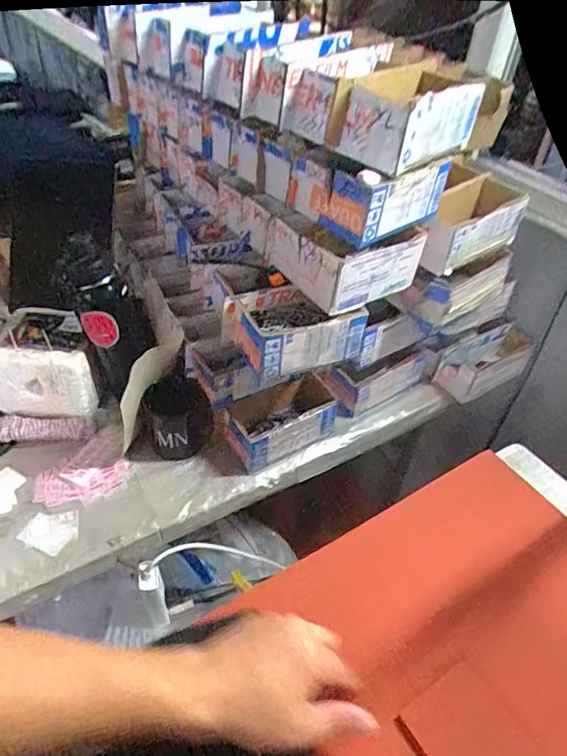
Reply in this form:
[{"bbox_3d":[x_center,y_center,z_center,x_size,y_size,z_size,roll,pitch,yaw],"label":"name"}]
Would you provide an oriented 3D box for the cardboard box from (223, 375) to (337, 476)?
[{"bbox_3d":[0.001,0.061,0.777,0.183,0.077,0.092,-22,50,-25],"label":"cardboard box"}]

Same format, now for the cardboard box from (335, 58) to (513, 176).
[{"bbox_3d":[0.150,-0.303,0.586,0.171,0.074,0.087,-32,54,-32],"label":"cardboard box"}]

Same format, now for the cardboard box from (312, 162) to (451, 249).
[{"bbox_3d":[0.118,-0.228,0.622,0.146,0.072,0.087,-32,55,-32],"label":"cardboard box"}]

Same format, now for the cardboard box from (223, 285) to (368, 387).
[{"bbox_3d":[0.014,-0.062,0.669,0.164,0.073,0.094,-15,47,-19],"label":"cardboard box"}]

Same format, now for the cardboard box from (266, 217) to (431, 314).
[{"bbox_3d":[0.078,-0.165,0.672,0.153,0.078,0.135,-27,52,-29],"label":"cardboard box"}]

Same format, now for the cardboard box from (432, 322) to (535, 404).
[{"bbox_3d":[0.344,-0.027,0.877,0.172,0.078,0.086,-17,48,-21],"label":"cardboard box"}]

